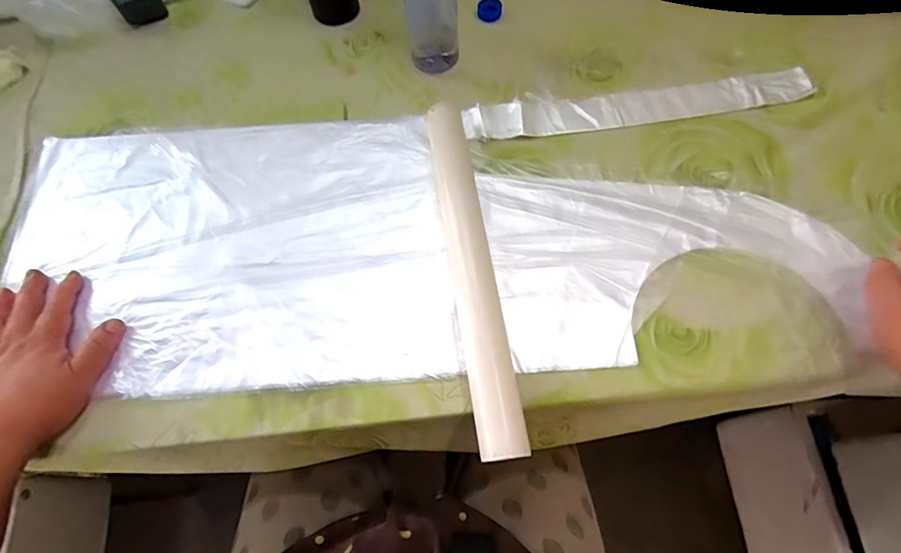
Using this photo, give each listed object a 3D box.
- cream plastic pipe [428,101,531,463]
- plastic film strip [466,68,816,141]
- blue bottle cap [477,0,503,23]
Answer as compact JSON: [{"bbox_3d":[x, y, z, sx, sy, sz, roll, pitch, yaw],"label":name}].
[{"bbox_3d":[0.019,-0.017,0.426,0.040,0.033,0.358,-8,66,-1],"label":"cream plastic pipe"},{"bbox_3d":[0.212,-0.195,0.507,0.391,0.011,0.053,-7,68,-1],"label":"plastic film strip"},{"bbox_3d":[0.052,-0.349,0.582,0.032,0.016,0.032,-1,66,2],"label":"blue bottle cap"}]

